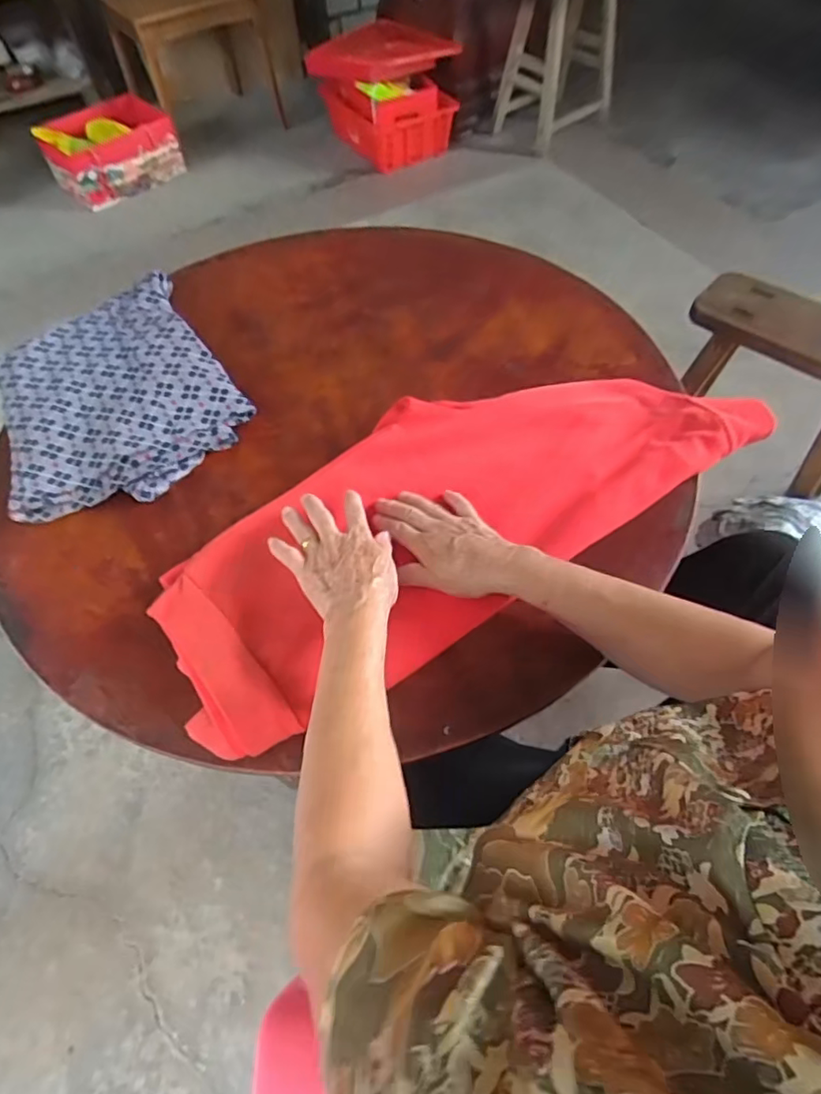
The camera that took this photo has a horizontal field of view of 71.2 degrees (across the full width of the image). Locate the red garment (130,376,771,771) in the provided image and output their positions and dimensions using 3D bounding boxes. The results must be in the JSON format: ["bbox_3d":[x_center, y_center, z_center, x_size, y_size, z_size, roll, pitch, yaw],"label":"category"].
[{"bbox_3d":[0.056,-0.053,0.593,0.630,0.041,0.239,-28,59,-16],"label":"red garment"}]

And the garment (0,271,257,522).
[{"bbox_3d":[-0.376,-0.195,0.709,0.268,0.042,0.340,-31,60,-16],"label":"garment"}]

